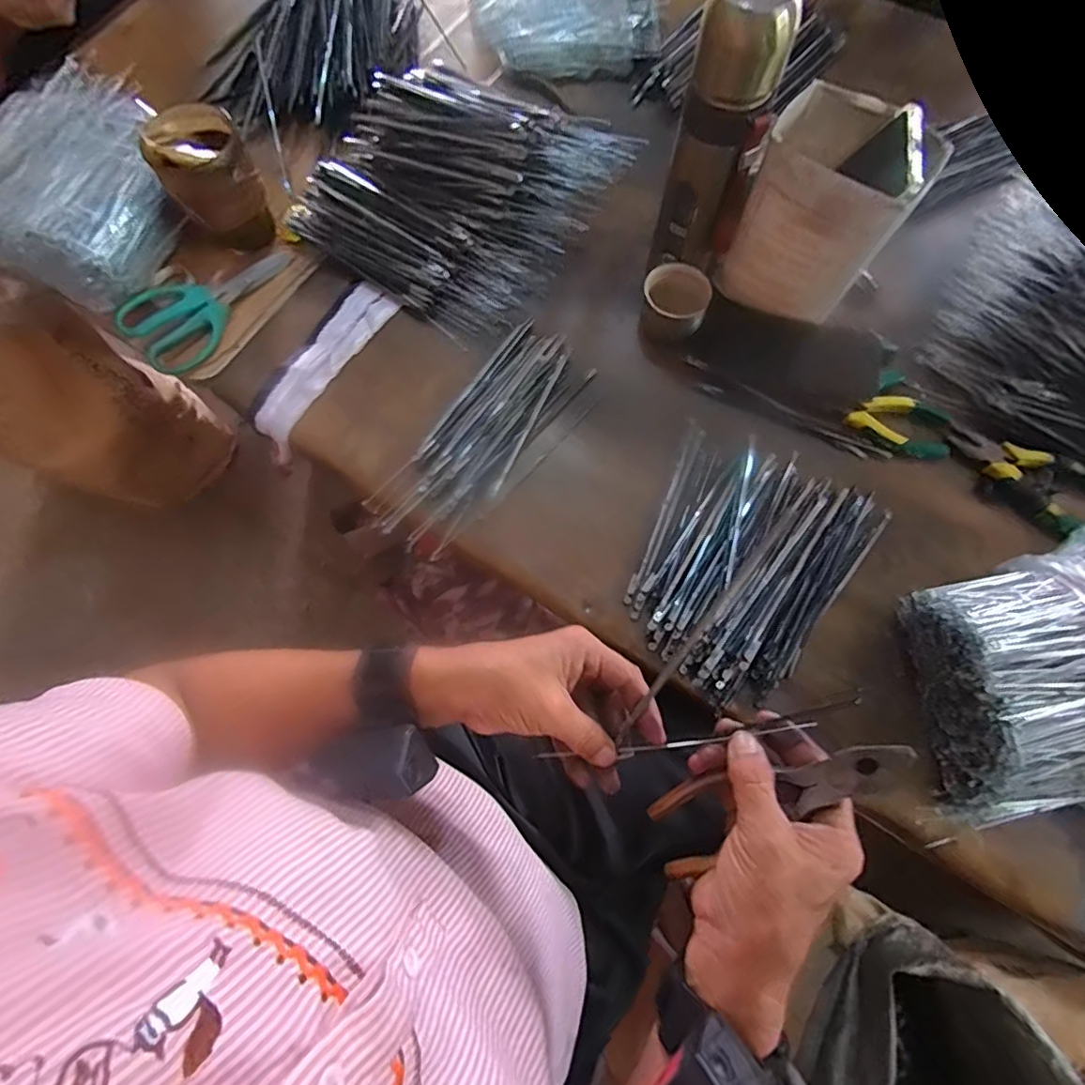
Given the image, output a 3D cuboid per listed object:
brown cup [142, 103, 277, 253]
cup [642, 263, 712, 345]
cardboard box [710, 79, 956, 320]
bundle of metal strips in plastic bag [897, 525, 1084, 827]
[{"bbox_3d":[-0.331,-0.366,0.551,0.082,0.102,0.099,-24,75,-6],"label":"brown cup"},{"bbox_3d":[0.129,-0.233,0.533,0.058,0.048,0.055,0,74,0],"label":"cup"},{"bbox_3d":[0.244,-0.289,0.489,0.123,0.155,0.098,34,77,9],"label":"cardboard box"},{"bbox_3d":[0.400,0.101,0.406,0.202,0.084,0.233,-3,74,0],"label":"bundle of metal strips in plastic bag"}]

